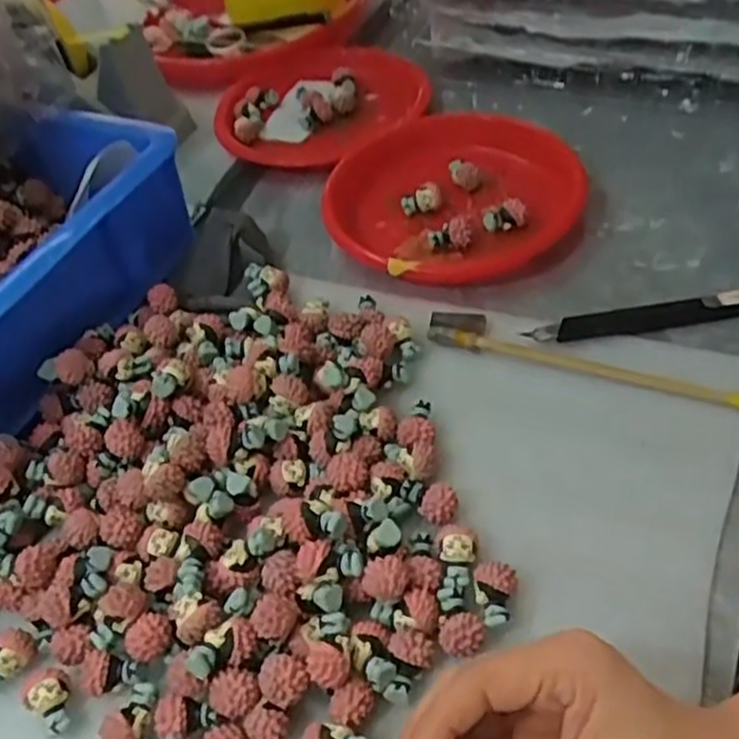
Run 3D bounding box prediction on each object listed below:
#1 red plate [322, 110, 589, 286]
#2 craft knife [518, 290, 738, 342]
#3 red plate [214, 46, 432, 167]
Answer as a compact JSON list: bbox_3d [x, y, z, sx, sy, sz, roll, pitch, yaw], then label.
[{"bbox_3d":[0.058,-0.125,0.521,0.179,0.032,0.153,-15,48,-5],"label":"red plate"},{"bbox_3d":[0.162,-0.031,0.438,0.137,0.008,0.018,-10,48,0],"label":"craft knife"},{"bbox_3d":[-0.040,-0.229,0.634,0.172,0.022,0.152,5,48,12],"label":"red plate"}]

